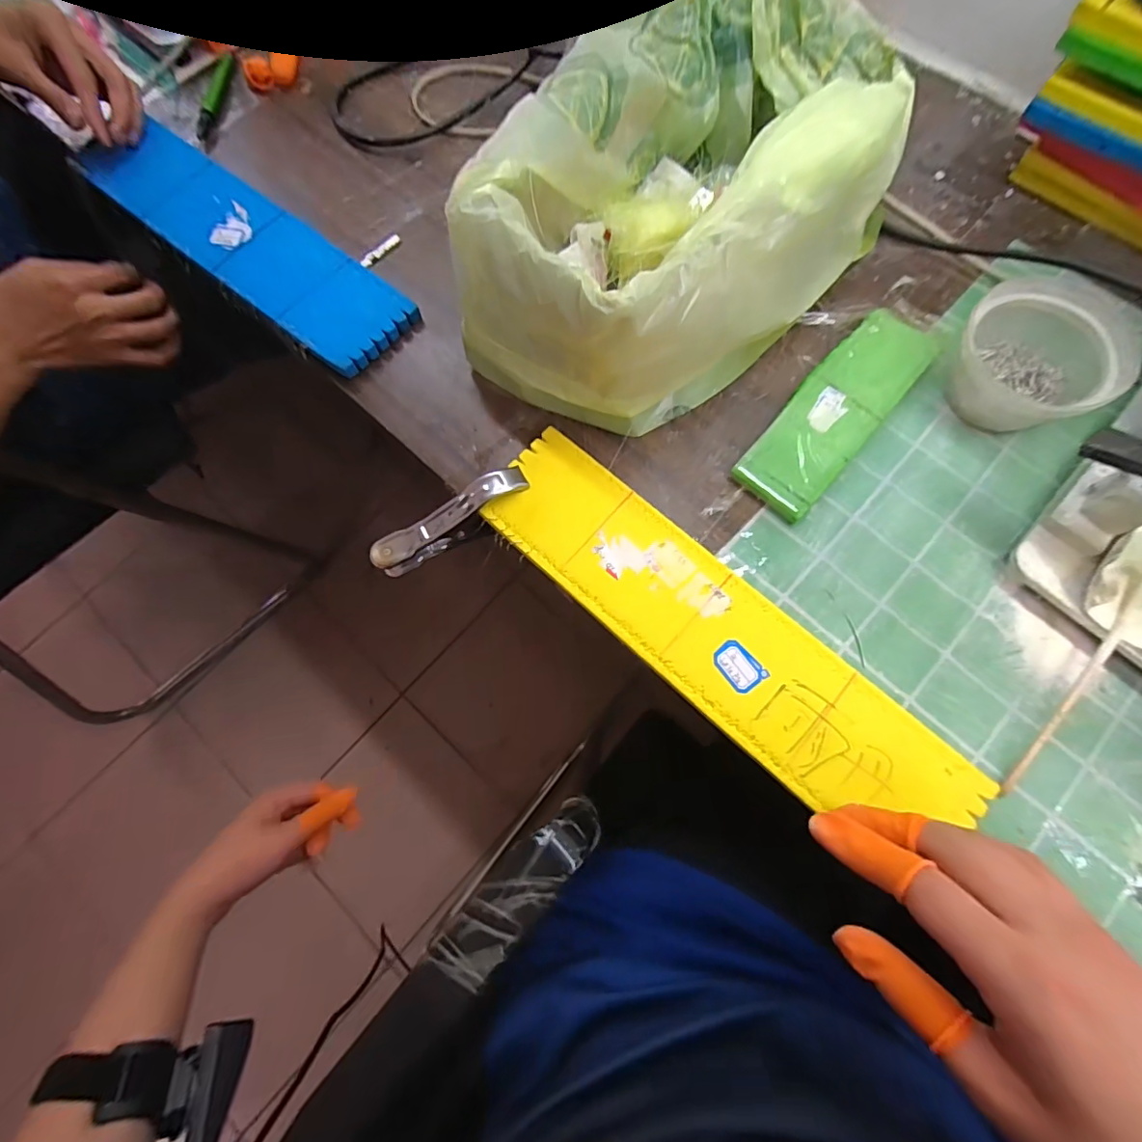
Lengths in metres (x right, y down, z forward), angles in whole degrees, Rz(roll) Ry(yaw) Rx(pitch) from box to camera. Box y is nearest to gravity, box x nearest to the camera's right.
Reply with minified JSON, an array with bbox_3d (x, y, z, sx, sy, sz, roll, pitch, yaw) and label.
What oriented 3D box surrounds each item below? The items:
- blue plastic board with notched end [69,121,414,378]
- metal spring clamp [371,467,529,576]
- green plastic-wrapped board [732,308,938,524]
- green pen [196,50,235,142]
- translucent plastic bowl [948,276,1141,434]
[{"bbox_3d":[-0.269,-0.271,0.442,0.326,0.020,0.080,38,79,11],"label":"blue plastic board with notched end"},{"bbox_3d":[-0.081,-0.035,0.376,0.113,0.037,0.024,-34,76,7],"label":"metal spring clamp"},{"bbox_3d":[0.190,-0.116,0.384,0.057,0.013,0.179,40,79,12],"label":"green plastic-wrapped board"},{"bbox_3d":[-0.327,-0.438,0.494,0.013,0.013,0.116,-1,74,2],"label":"green pen"},{"bbox_3d":[0.312,-0.143,0.368,0.096,0.058,0.089,0,74,2],"label":"translucent plastic bowl"}]

